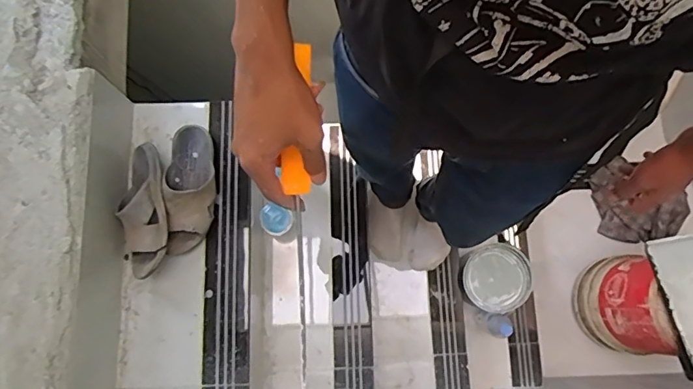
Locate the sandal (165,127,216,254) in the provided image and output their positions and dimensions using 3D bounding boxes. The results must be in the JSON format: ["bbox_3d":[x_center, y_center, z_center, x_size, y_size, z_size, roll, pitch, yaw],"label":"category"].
[{"bbox_3d":[-0.327,-0.015,1.054,0.101,0.077,0.274,-8,79,-2],"label":"sandal"}]

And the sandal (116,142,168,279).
[{"bbox_3d":[-0.416,0.029,1.009,0.101,0.082,0.282,-7,79,-2],"label":"sandal"}]

